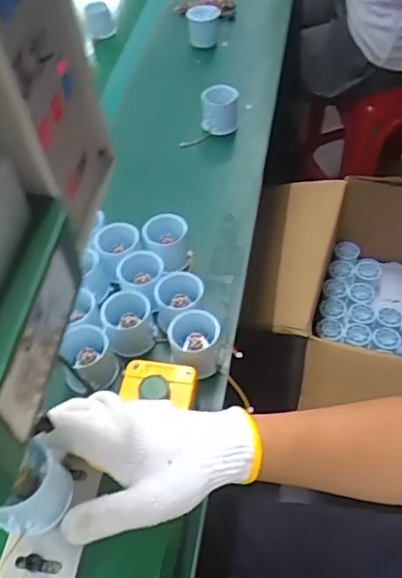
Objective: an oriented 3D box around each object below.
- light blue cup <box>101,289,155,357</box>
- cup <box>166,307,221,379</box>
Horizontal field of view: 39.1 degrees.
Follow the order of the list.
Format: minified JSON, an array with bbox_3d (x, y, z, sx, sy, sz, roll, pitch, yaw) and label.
[{"bbox_3d":[-0.077,0.037,0.610,0.049,0.052,0.050,-3,51,4],"label":"light blue cup"},{"bbox_3d":[-0.006,0.058,0.585,0.052,0.053,0.051,-3,51,4],"label":"cup"}]

